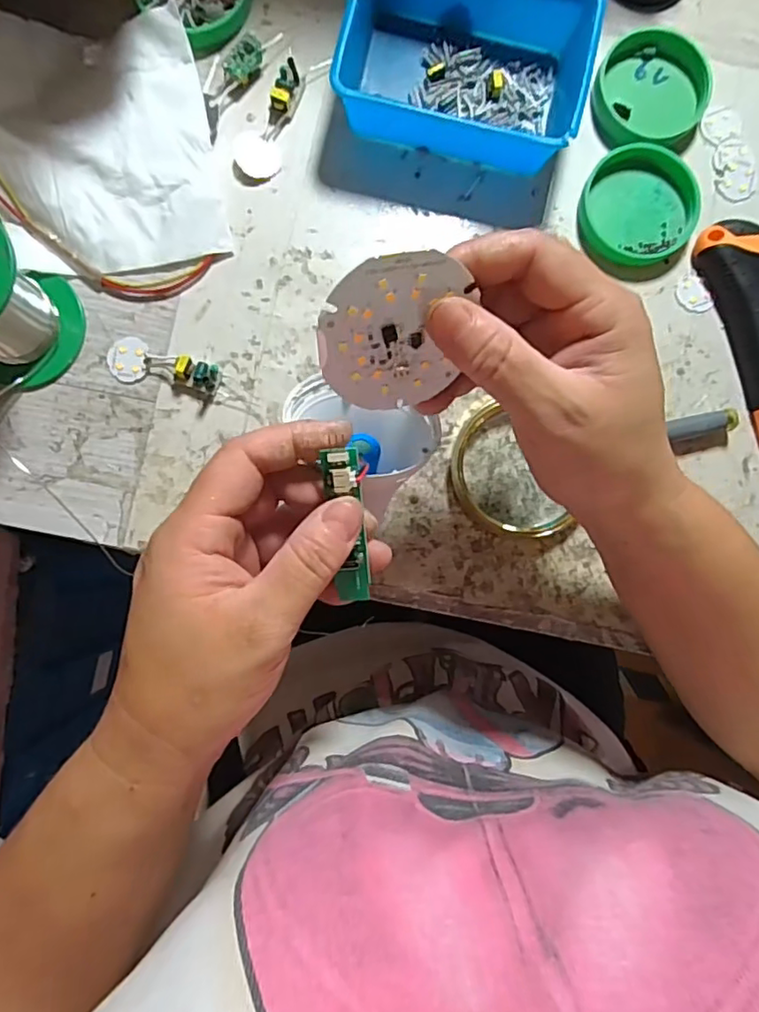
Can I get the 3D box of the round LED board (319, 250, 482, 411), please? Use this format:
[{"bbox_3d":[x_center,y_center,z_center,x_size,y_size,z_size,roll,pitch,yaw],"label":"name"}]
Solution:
[{"bbox_3d":[0.006,-0.060,0.208,0.053,0.057,0.004,-9,45,-15],"label":"round LED board"}]

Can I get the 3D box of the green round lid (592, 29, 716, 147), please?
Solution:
[{"bbox_3d":[0.153,-0.237,0.331,0.062,0.014,0.059,0,87,-2],"label":"green round lid"}]

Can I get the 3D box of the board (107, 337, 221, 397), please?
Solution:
[{"bbox_3d":[-0.118,-0.073,0.314,0.062,0.014,0.023,20,87,-1],"label":"board"}]

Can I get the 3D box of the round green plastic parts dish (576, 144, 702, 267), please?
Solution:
[{"bbox_3d":[0.146,-0.171,0.330,0.064,0.013,0.062,0,87,-2],"label":"round green plastic parts dish"}]

